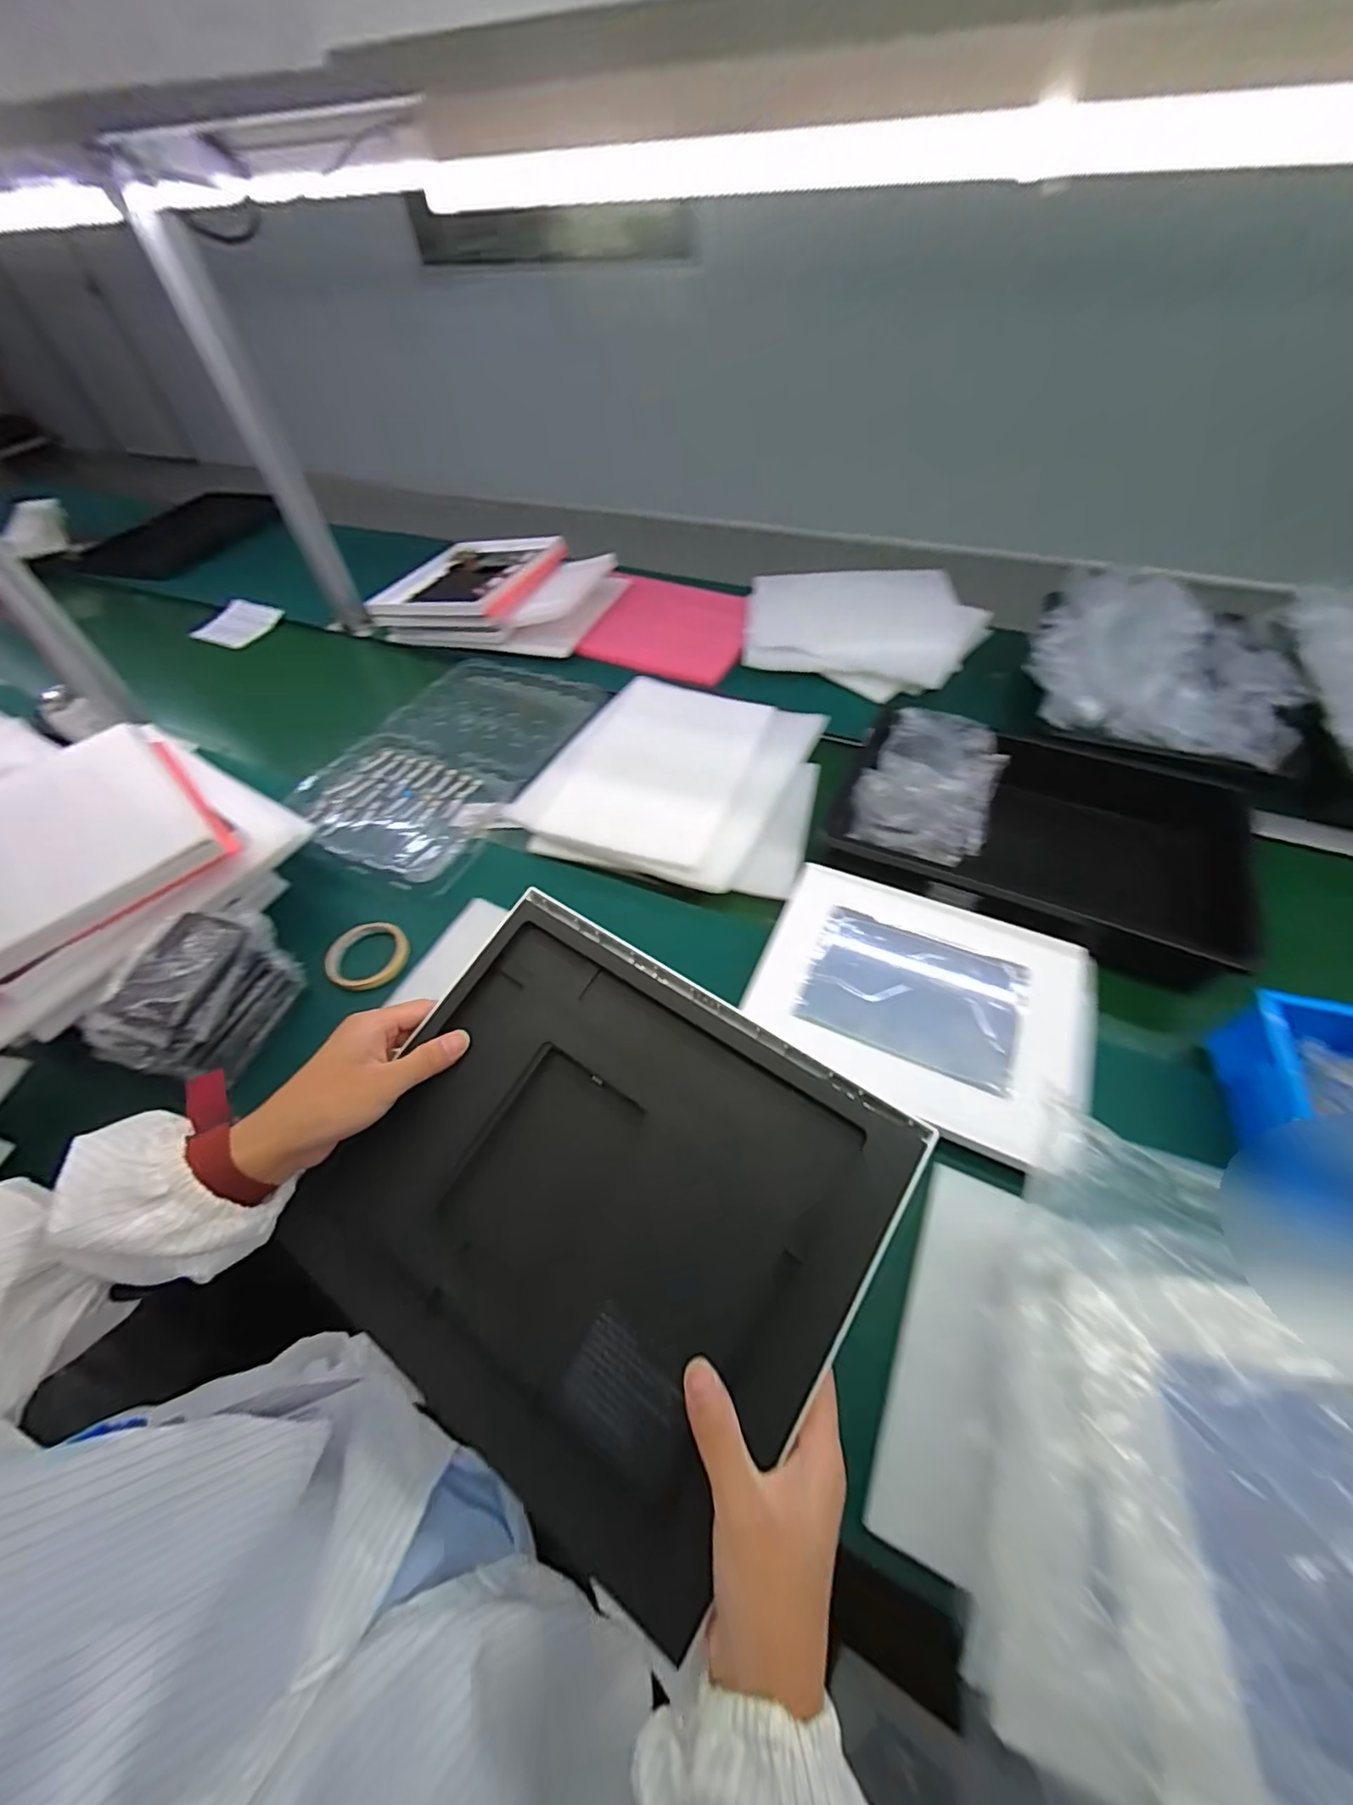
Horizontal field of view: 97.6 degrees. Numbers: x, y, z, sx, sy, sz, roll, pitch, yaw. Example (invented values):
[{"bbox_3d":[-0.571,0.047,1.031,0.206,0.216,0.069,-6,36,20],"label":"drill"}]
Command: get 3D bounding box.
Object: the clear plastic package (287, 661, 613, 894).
[{"bbox_3d":[-0.348,-0.222,0.926,0.326,0.038,0.474,21,56,18],"label":"clear plastic package"}]

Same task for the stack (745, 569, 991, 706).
[{"bbox_3d":[0.315,-0.485,1.041,0.414,0.078,0.293,18,55,16],"label":"stack"}]

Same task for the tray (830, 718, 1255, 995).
[{"bbox_3d":[0.440,-0.095,0.739,0.473,0.071,0.329,20,56,17],"label":"tray"}]

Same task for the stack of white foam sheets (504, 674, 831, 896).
[{"bbox_3d":[0.009,-0.171,0.828,0.380,0.051,0.349,18,56,16],"label":"stack of white foam sheets"}]

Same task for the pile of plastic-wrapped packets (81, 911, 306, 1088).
[{"bbox_3d":[-0.491,0.100,0.623,0.109,0.108,0.174,14,55,13],"label":"pile of plastic-wrapped packets"}]

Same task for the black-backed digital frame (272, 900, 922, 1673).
[{"bbox_3d":[-0.051,0.160,0.339,0.293,0.023,0.260,29,70,21],"label":"black-backed digital frame"}]

